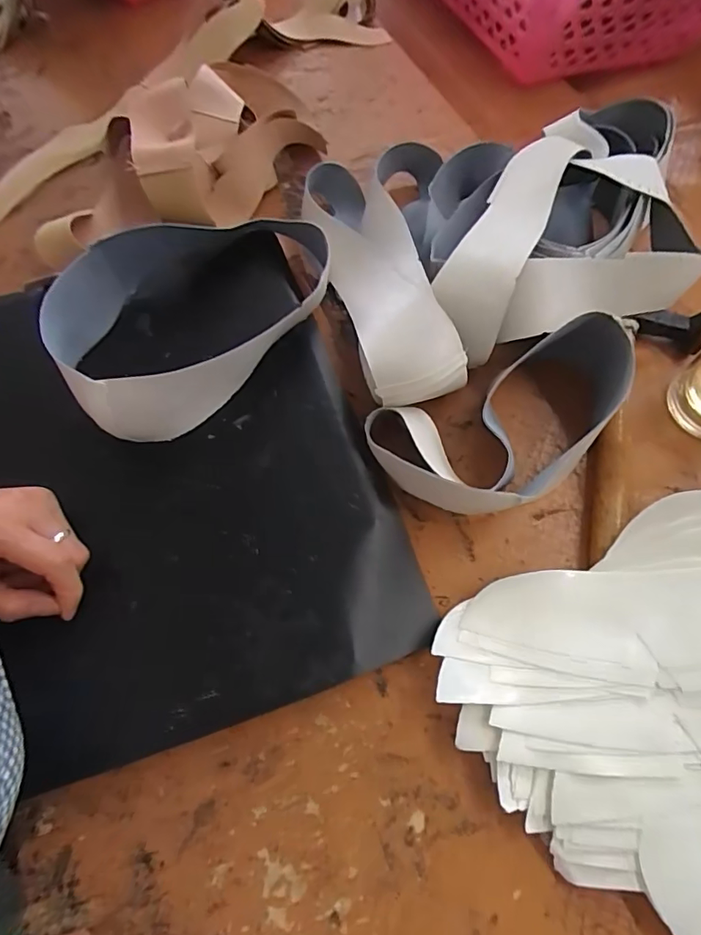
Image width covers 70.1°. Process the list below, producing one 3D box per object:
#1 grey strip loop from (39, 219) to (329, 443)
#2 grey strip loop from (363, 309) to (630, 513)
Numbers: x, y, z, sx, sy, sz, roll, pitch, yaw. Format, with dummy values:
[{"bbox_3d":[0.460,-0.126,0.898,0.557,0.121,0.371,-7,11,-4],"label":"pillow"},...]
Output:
[{"bbox_3d":[-0.135,-0.141,0.410,0.148,0.068,0.239,37,73,16],"label":"grey strip loop"},{"bbox_3d":[0.136,-0.038,0.381,0.234,0.068,0.108,-25,68,-8],"label":"grey strip loop"}]

